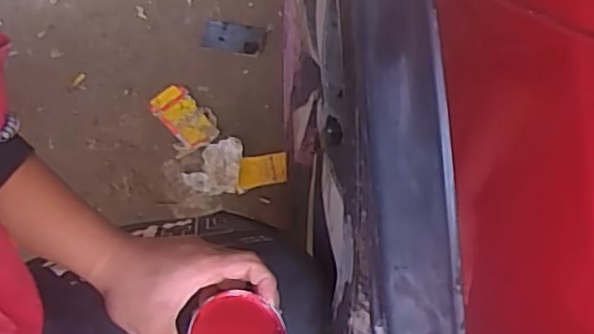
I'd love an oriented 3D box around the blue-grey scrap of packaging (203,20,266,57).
[{"bbox_3d":[-0.125,-0.258,1.257,0.121,0.004,0.074,11,61,4],"label":"blue-grey scrap of packaging"}]

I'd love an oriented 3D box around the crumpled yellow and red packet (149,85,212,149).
[{"bbox_3d":[-0.206,-0.093,1.153,0.072,0.006,0.139,-37,68,-20],"label":"crumpled yellow and red packet"}]

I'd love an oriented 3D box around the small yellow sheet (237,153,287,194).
[{"bbox_3d":[-0.061,0.009,1.099,0.087,0.010,0.060,-6,61,-5],"label":"small yellow sheet"}]

